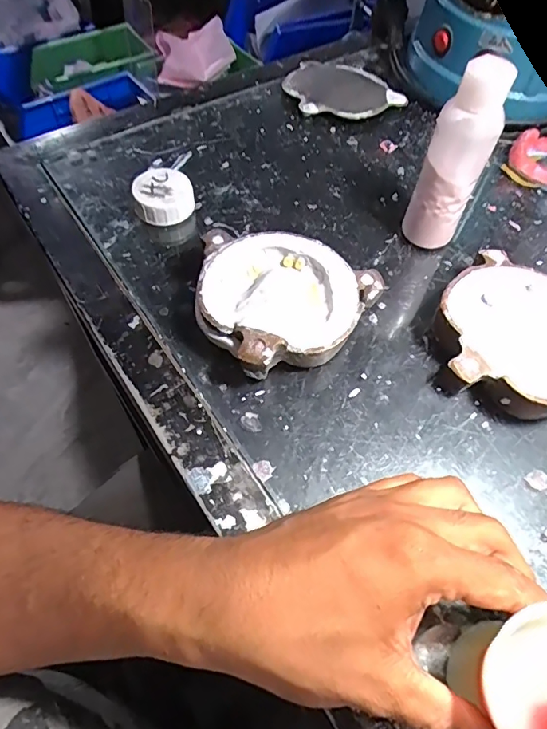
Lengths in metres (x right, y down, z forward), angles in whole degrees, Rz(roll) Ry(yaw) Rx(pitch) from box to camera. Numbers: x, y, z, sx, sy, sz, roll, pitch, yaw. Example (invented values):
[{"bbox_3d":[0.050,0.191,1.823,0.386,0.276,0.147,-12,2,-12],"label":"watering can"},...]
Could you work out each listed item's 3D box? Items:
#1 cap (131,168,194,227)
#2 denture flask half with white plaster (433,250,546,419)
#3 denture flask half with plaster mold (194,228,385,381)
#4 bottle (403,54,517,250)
[{"bbox_3d":[-0.080,-0.123,0.357,0.043,0.020,0.043,1,59,-2],"label":"cap"},{"bbox_3d":[0.146,-0.018,0.299,0.093,0.034,0.103,-11,60,-9],"label":"denture flask half with white plaster"},{"bbox_3d":[0.009,-0.043,0.308,0.110,0.032,0.096,-15,61,-11],"label":"denture flask half with plaster mold"},{"bbox_3d":[0.113,-0.124,0.309,0.035,0.119,0.030,23,61,11],"label":"bottle"}]

